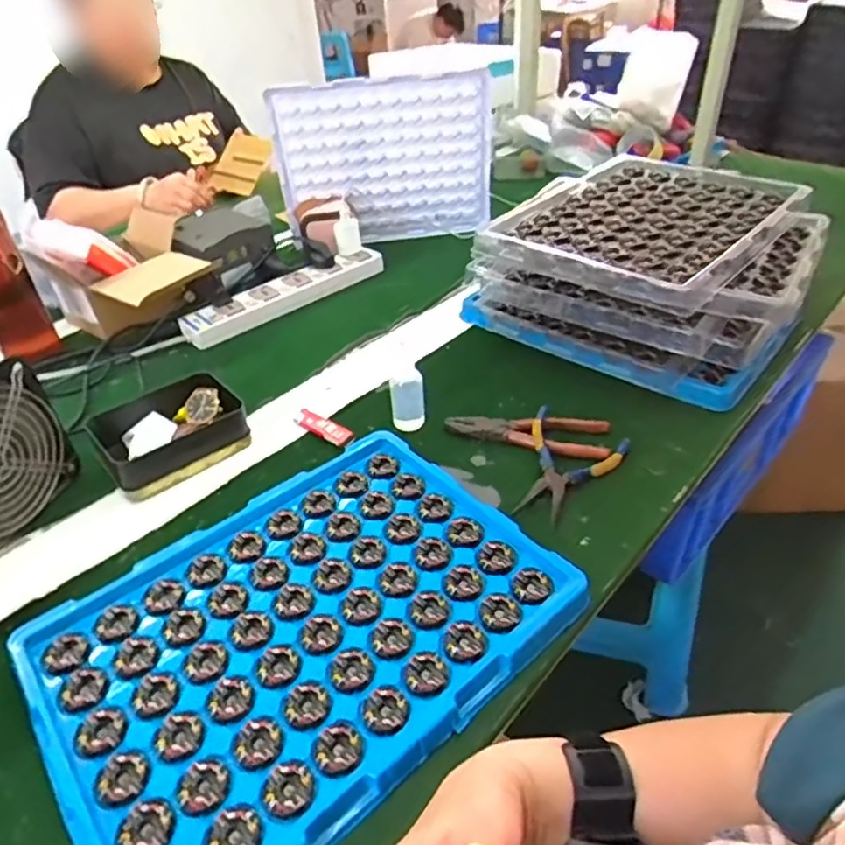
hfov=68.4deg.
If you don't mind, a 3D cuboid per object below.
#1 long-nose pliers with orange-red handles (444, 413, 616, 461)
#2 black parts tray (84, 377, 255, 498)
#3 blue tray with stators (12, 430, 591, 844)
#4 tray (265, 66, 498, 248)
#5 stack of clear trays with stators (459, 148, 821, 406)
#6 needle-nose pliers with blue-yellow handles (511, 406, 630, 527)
[{"bbox_3d":[0.110,0.010,0.652,0.168,0.012,0.053,1,39,7],"label":"long-nose pliers with orange-red handles"},{"bbox_3d":[-0.268,0.008,0.663,0.144,0.044,0.107,-29,45,-27],"label":"black parts tray"},{"bbox_3d":[-0.091,0.153,0.486,0.363,0.022,0.273,-30,46,-28],"label":"blue tray with stators"},{"bbox_3d":[-0.057,-0.421,1.018,0.345,0.268,0.045,-8,46,2],"label":"tray"},{"bbox_3d":[0.284,-0.210,0.803,0.369,0.132,0.346,25,47,31],"label":"stack of clear trays with stators"},{"bbox_3d":[0.143,0.043,0.606,0.094,0.020,0.131,13,42,20],"label":"needle-nose pliers with blue-yellow handles"}]

